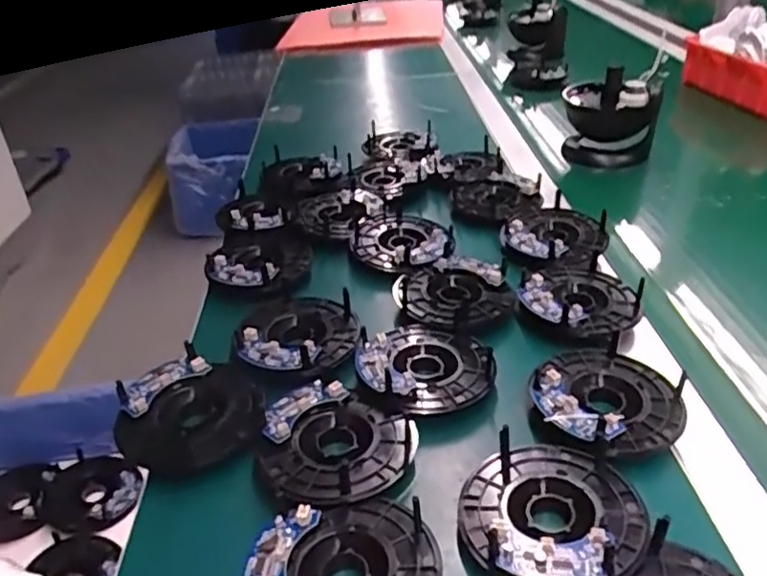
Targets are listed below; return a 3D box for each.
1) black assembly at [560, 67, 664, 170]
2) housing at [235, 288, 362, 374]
[{"bbox_3d":[0.298,-0.227,0.831,0.114,0.117,0.100,7,36,15],"label":"black assembly"},{"bbox_3d":[-0.067,0.031,0.510,0.093,0.023,0.108,1,33,7],"label":"housing"}]

